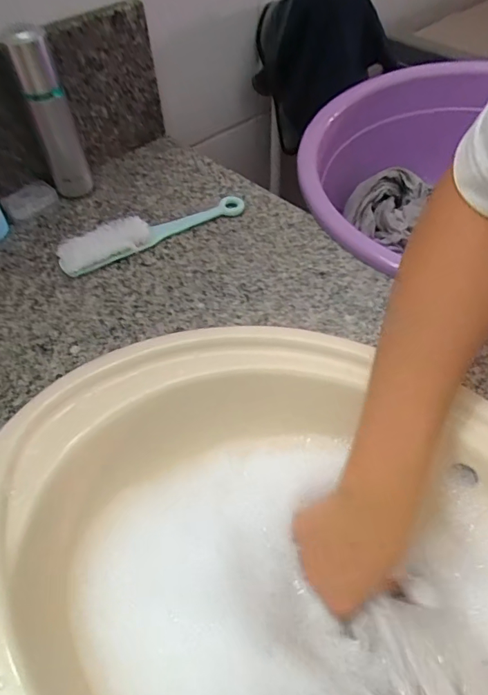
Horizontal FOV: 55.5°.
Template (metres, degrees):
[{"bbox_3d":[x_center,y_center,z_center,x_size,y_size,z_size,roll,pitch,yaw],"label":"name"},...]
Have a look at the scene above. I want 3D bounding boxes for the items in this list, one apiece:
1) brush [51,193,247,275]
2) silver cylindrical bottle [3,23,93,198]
[{"bbox_3d":[-0.097,-0.132,0.497,0.205,0.025,0.038,-27,57,-18],"label":"brush"},{"bbox_3d":[-0.202,-0.242,0.491,0.042,0.165,0.046,-17,54,-12],"label":"silver cylindrical bottle"}]

